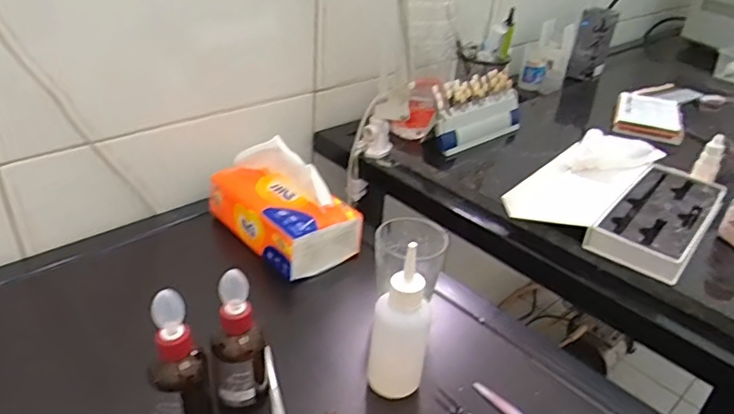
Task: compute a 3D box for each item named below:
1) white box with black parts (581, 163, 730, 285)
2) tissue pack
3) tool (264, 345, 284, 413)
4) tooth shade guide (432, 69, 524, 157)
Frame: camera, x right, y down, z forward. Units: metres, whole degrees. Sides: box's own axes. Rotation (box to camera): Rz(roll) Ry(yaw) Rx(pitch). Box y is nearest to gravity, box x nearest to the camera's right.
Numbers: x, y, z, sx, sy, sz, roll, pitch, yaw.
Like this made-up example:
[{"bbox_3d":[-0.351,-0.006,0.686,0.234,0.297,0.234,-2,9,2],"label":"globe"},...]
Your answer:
[{"bbox_3d":[0.324,0.013,0.602,0.091,0.037,0.205,27,38,32],"label":"white box with black parts"},{"bbox_3d":[-0.095,-0.010,0.629,0.102,0.100,0.177,-21,40,-36],"label":"tissue pack"},{"bbox_3d":[-0.076,0.160,0.453,0.010,0.012,0.111,-5,33,-16],"label":"tool"},{"bbox_3d":[0.157,-0.129,0.768,0.170,0.098,0.040,-23,41,-37],"label":"tooth shade guide"}]

